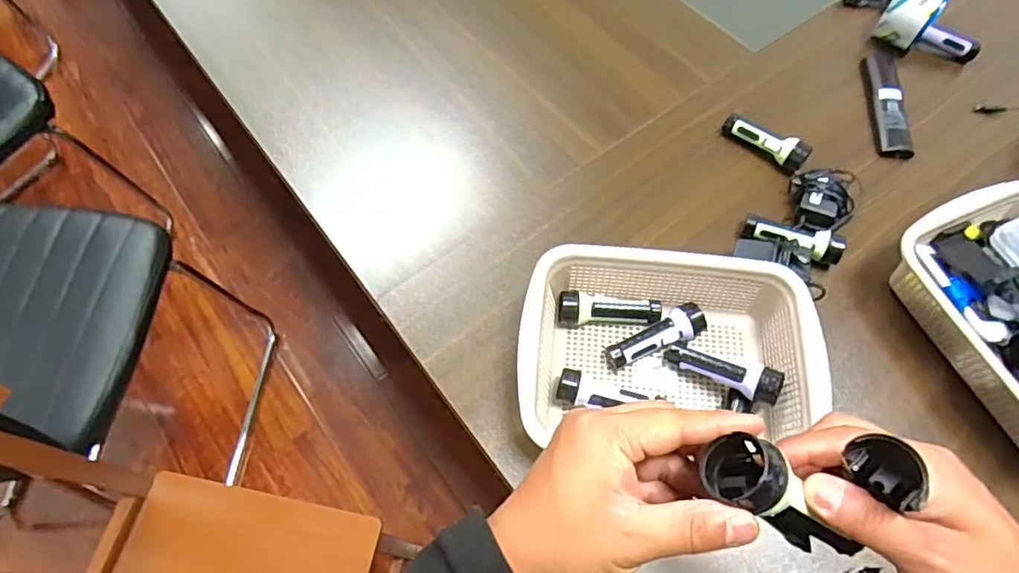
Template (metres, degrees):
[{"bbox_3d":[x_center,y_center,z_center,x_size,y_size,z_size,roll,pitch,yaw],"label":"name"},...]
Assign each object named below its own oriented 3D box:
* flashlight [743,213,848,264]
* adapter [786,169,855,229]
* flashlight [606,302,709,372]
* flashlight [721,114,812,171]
[{"bbox_3d":[0.304,-0.052,0.644,0.099,0.034,0.039,16,65,8],"label":"flashlight"},{"bbox_3d":[0.347,-0.095,0.664,0.059,0.028,0.079,9,64,4],"label":"adapter"},{"bbox_3d":[0.147,0.053,0.594,0.102,0.029,0.033,-28,67,-13],"label":"flashlight"},{"bbox_3d":[0.304,-0.174,0.708,0.101,0.028,0.031,42,70,18],"label":"flashlight"}]

